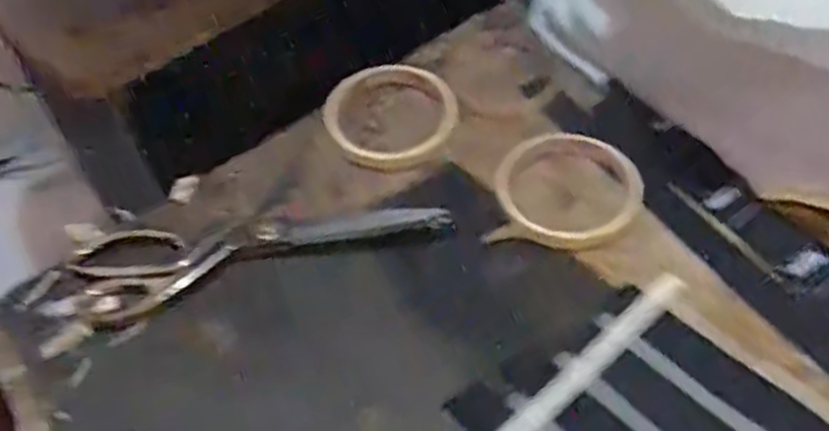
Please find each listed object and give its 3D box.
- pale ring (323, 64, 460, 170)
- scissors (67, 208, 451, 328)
[{"bbox_3d":[-0.017,-0.073,0.545,0.091,0.013,0.084,-2,48,2],"label":"pale ring"},{"bbox_3d":[-0.096,0.013,0.486,0.223,0.009,0.066,-16,49,-10],"label":"scissors"}]

